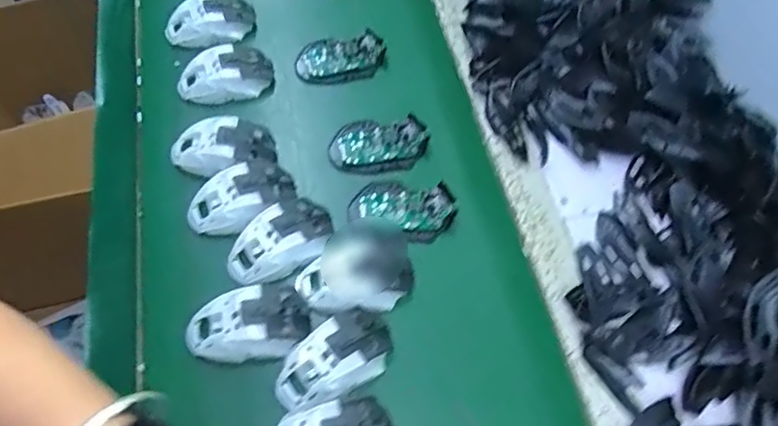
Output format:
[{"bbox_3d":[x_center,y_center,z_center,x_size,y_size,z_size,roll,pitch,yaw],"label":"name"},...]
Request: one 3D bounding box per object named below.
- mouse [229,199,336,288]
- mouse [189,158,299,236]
[{"bbox_3d":[-0.110,0.030,0.596,0.065,0.029,0.113,39,66,18],"label":"mouse"},{"bbox_3d":[-0.158,-0.017,0.620,0.114,0.031,0.065,-33,71,-24],"label":"mouse"}]

